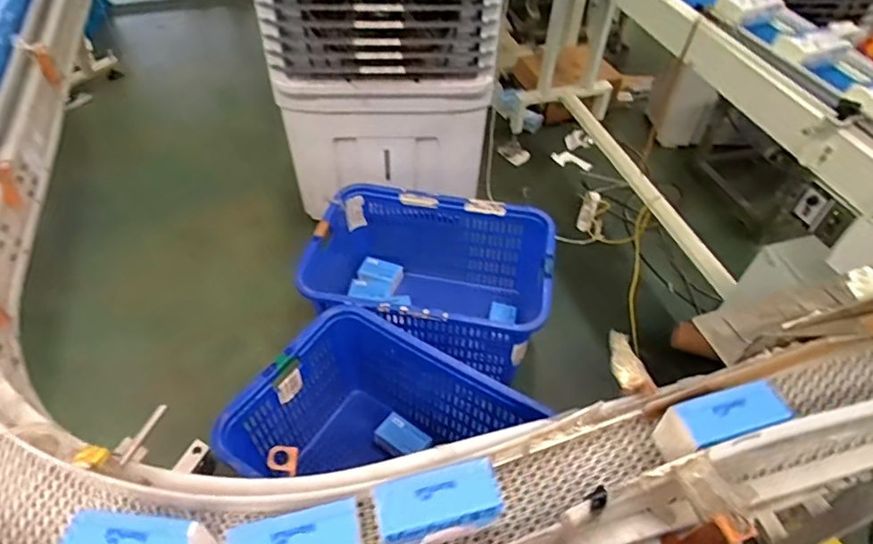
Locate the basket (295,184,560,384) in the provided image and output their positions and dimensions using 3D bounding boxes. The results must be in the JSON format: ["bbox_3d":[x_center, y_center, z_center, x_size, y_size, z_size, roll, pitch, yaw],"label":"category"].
[{"bbox_3d":[-0.023,0.055,1.738,0.712,0.371,0.497,7,48,5],"label":"basket"}]

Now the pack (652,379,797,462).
[{"bbox_3d":[0.379,0.197,0.711,0.160,0.083,0.059,-14,49,-14],"label":"pack"}]

